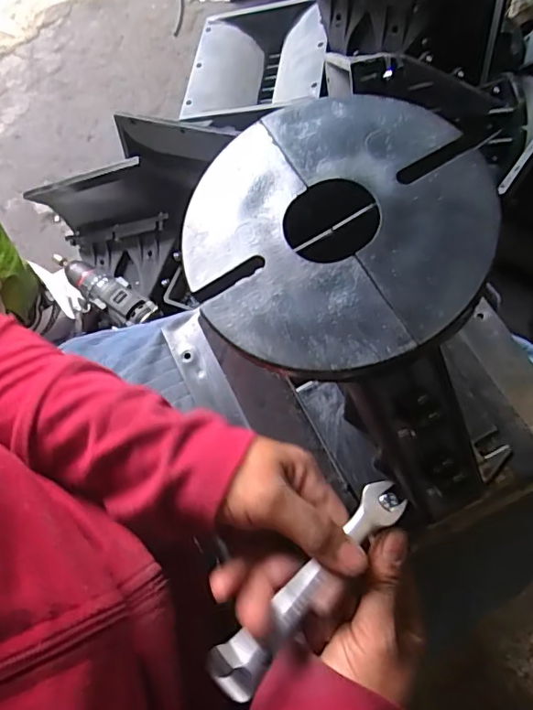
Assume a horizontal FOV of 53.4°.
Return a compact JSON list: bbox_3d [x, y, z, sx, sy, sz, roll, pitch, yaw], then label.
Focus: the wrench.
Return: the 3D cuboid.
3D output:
[{"bbox_3d":[0.023,0.122,0.284,0.025,0.007,0.133,42,76,17],"label":"wrench"}]

